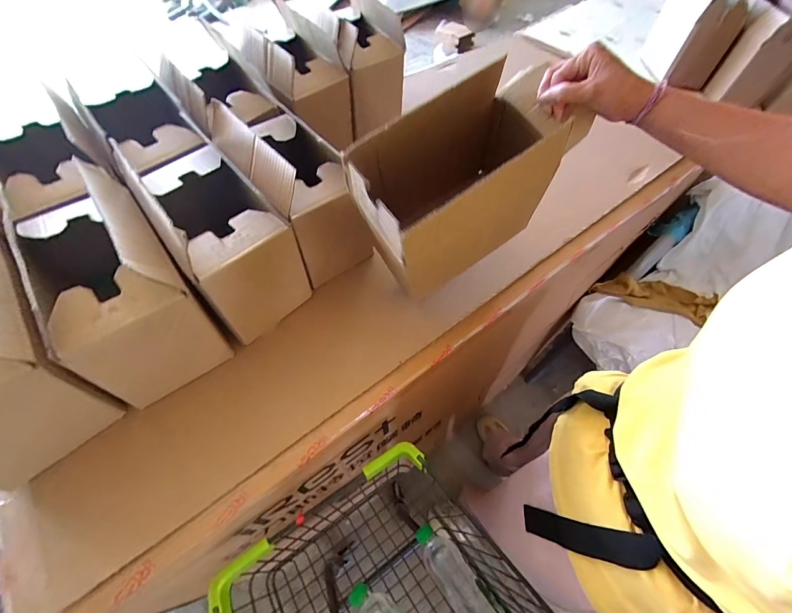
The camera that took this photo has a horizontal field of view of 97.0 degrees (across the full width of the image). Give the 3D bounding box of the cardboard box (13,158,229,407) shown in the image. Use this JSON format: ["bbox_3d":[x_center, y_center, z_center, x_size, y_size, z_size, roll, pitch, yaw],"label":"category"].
[{"bbox_3d":[-0.361,-0.044,0.457,0.140,0.197,0.280,-33,64,-21],"label":"cardboard box"}]

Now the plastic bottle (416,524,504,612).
[{"bbox_3d":[0.111,0.498,0.635,0.062,0.054,0.206,-35,65,-22],"label":"plastic bottle"}]

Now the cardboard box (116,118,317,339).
[{"bbox_3d":[-0.253,-0.106,0.512,0.133,0.186,0.226,-36,65,-22],"label":"cardboard box"}]

